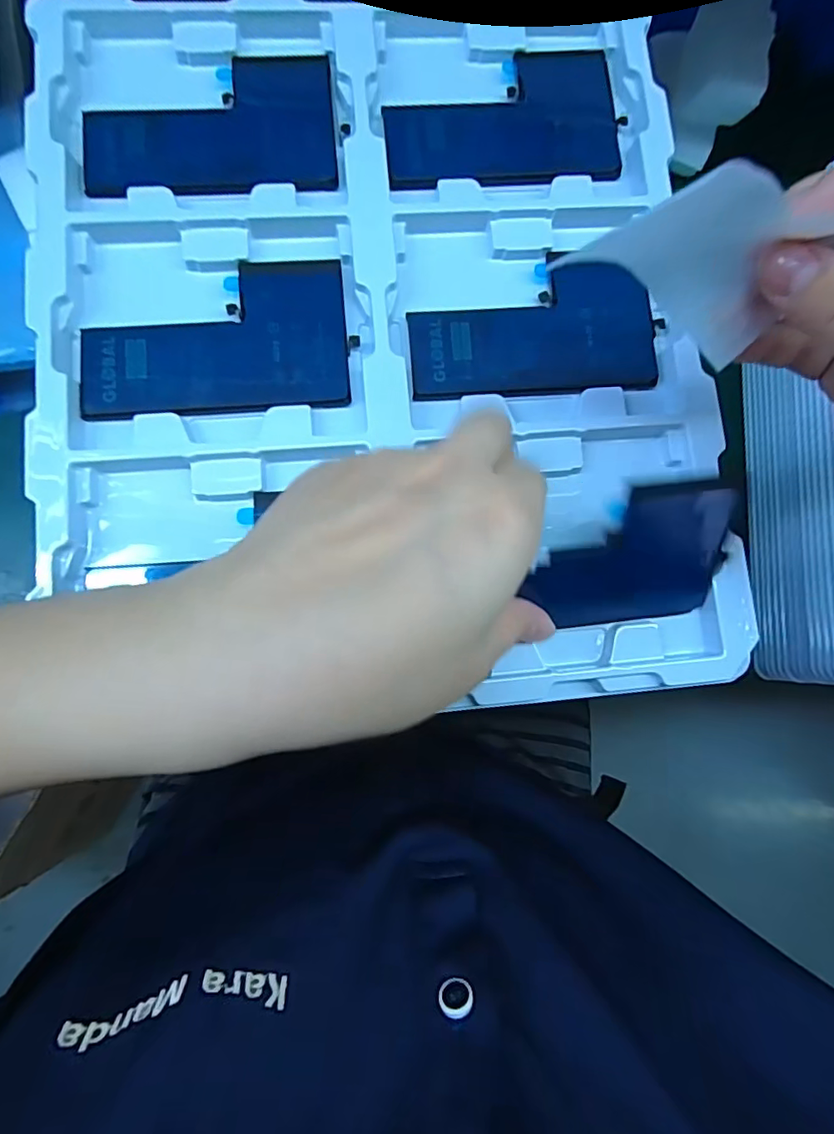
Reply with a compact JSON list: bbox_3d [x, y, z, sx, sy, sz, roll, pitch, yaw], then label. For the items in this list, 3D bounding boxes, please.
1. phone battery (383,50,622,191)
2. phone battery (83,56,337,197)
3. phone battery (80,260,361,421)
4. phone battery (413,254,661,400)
[{"bbox_3d":[0.039,-0.207,0.244,0.107,0.004,0.067,-5,84,-5],"label":"phone battery"},{"bbox_3d":[-0.091,-0.196,0.234,0.106,0.004,0.069,-4,84,-5],"label":"phone battery"},{"bbox_3d":[-0.083,-0.096,0.223,0.109,0.004,0.066,-7,84,-6],"label":"phone battery"},{"bbox_3d":[0.050,-0.105,0.233,0.107,0.005,0.060,-5,84,-5],"label":"phone battery"}]

